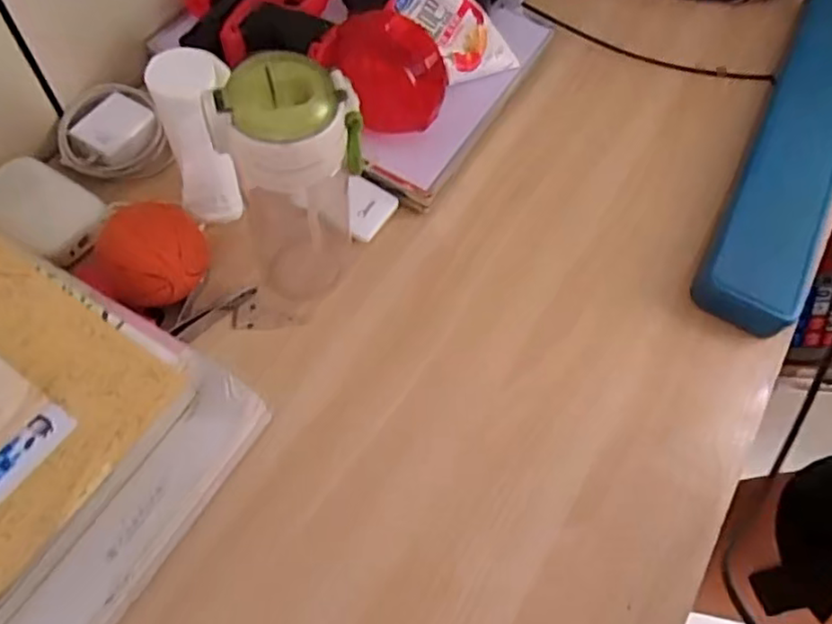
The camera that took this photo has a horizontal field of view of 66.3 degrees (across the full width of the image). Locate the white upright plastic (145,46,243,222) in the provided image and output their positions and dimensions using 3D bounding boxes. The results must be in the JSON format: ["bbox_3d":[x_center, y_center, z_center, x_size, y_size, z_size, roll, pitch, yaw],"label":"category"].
[{"bbox_3d":[-0.155,-0.121,0.469,0.057,0.119,0.069,-12,64,-12],"label":"white upright plastic"}]

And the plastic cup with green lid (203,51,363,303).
[{"bbox_3d":[-0.079,-0.079,0.429,0.081,0.190,0.071,-21,66,-16],"label":"plastic cup with green lid"}]

